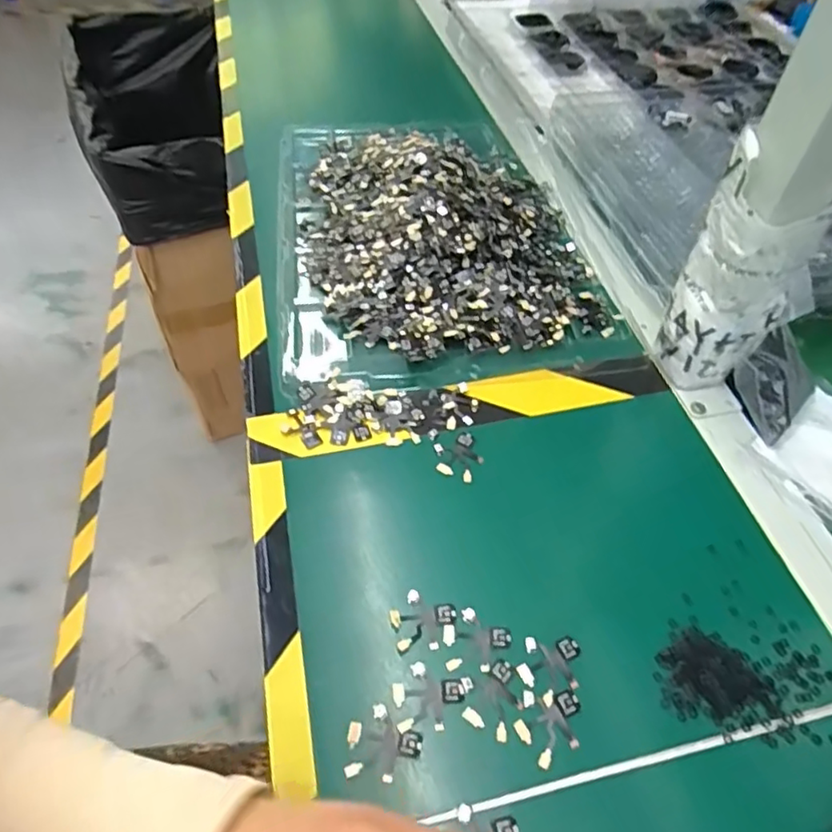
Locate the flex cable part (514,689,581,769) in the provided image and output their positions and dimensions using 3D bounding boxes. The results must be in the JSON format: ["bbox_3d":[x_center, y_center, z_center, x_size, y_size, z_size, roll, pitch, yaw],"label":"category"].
[{"bbox_3d":[0.068,0.151,0.296,0.036,0.004,0.025,-33,60,-24],"label":"flex cable part"}]

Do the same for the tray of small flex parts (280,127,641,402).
[{"bbox_3d":[0.011,-0.177,0.531,0.252,0.033,0.359,-6,52,-6],"label":"tray of small flex parts"}]

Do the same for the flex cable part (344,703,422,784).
[{"bbox_3d":[-0.015,0.156,0.289,0.035,0.004,0.031,6,52,3],"label":"flex cable part"}]

